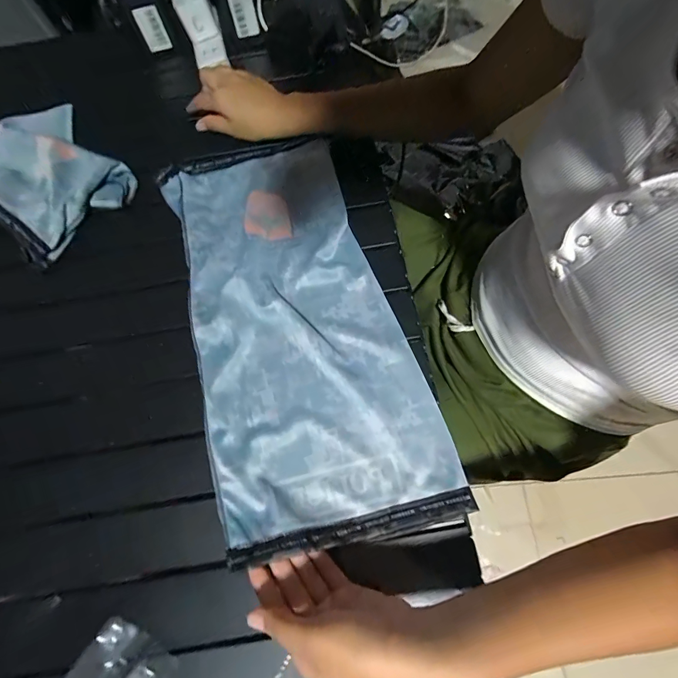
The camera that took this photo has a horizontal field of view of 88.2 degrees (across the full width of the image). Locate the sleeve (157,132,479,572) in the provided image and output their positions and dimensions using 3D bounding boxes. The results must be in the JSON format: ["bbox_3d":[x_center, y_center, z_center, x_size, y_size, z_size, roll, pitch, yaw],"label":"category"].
[{"bbox_3d":[-0.056,-0.028,0.371,0.213,0.026,0.452,-19,73,-5],"label":"sleeve"}]

